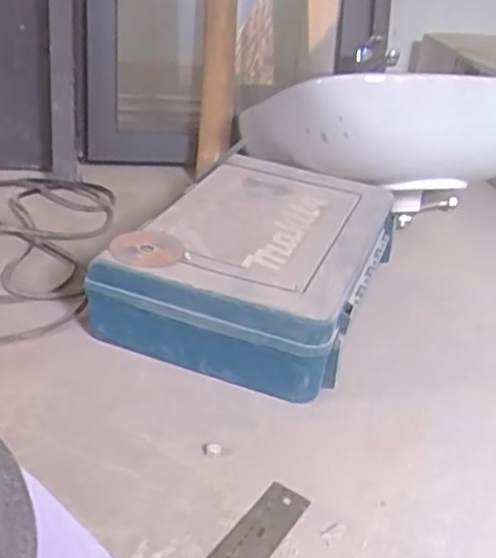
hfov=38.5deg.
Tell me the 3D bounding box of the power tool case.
[{"bbox_3d":[0.016,-0.028,0.996,0.311,0.122,0.430,16,31,14],"label":"power tool case"}]

